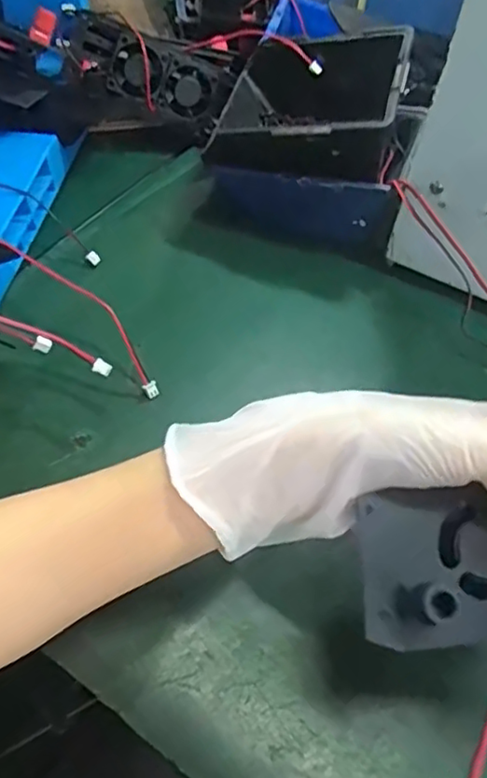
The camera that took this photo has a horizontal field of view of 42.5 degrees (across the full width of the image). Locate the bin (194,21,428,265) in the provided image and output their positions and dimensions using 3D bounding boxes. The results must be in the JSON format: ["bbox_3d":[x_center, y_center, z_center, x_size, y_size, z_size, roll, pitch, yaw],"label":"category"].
[{"bbox_3d":[0.046,-0.191,0.462,0.129,0.107,0.150,8,51,2],"label":"bin"}]

